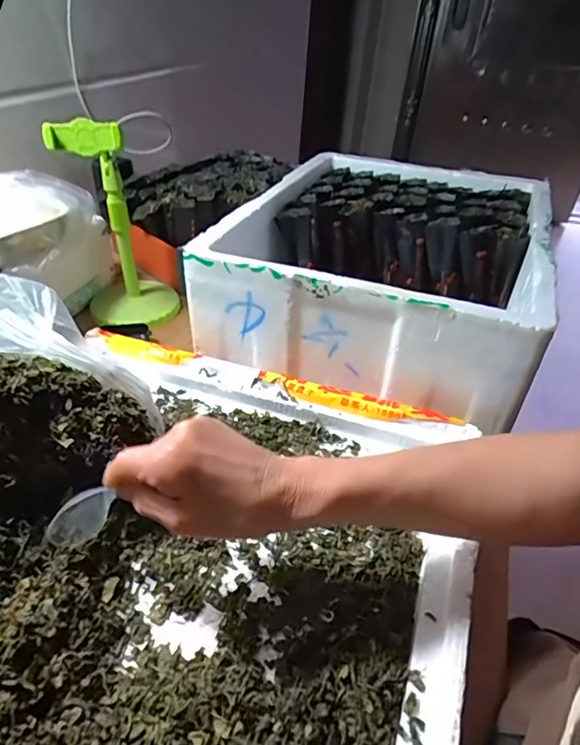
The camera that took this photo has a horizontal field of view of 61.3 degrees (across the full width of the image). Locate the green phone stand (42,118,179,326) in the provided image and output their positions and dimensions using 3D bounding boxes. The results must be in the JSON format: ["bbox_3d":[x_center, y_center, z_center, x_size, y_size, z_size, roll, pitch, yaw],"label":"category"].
[{"bbox_3d":[-0.216,-0.185,0.619,0.111,0.255,0.088,-7,40,-15],"label":"green phone stand"}]

